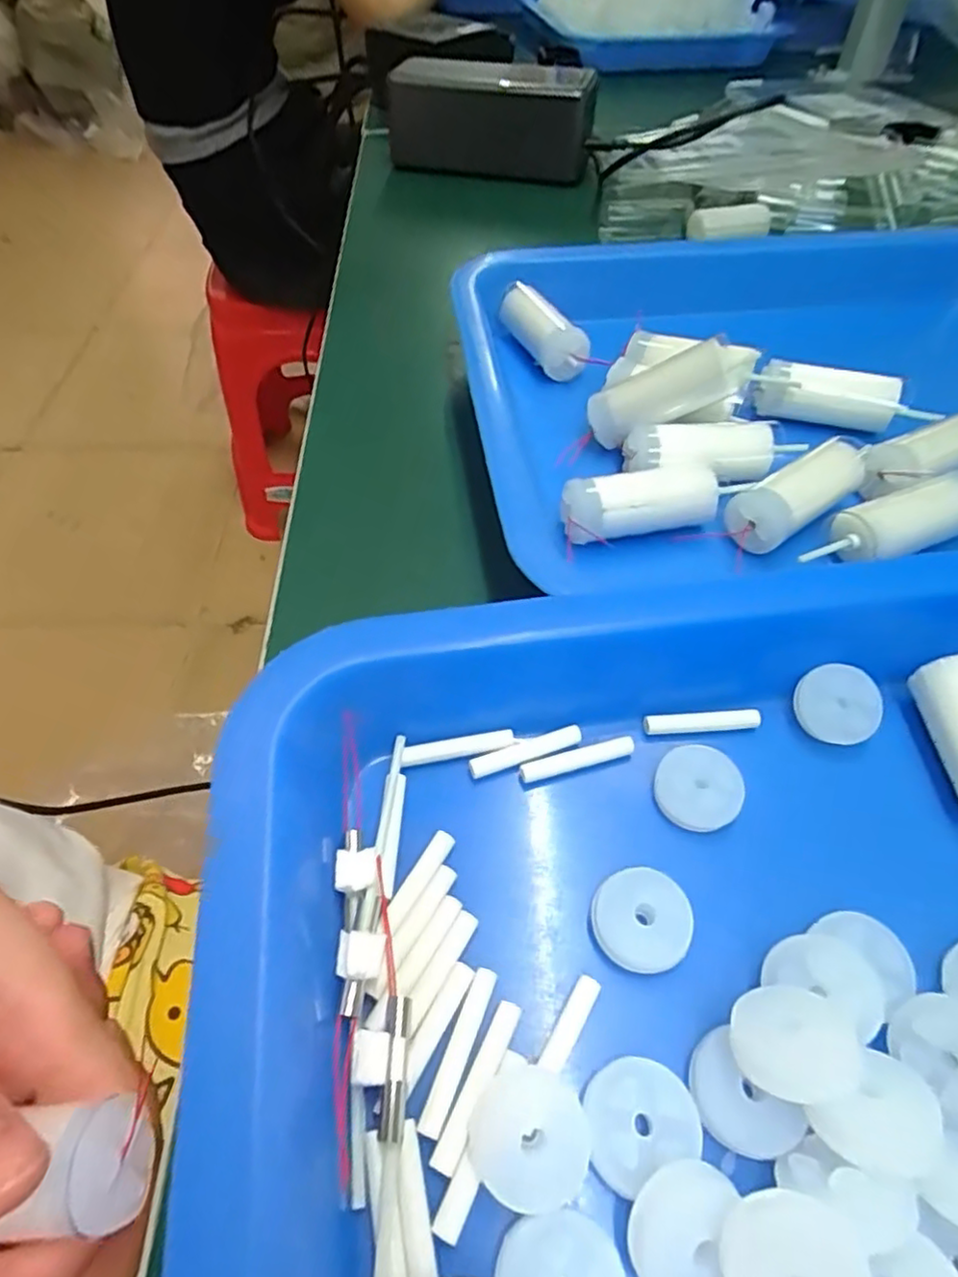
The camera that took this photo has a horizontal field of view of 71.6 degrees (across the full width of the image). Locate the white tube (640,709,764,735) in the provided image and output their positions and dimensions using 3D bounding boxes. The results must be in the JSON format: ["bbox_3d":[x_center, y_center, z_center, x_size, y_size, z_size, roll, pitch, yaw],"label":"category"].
[{"bbox_3d":[0.060,0.022,0.178,0.031,0.004,0.005,-3,52,-2],"label":"white tube"}]

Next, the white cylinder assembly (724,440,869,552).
[{"bbox_3d":[0.109,-0.050,0.223,0.056,0.016,0.019,-29,58,-21],"label":"white cylinder assembly"}]

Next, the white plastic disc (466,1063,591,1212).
[{"bbox_3d":[0.009,0.089,0.119,0.021,0.005,0.020,0,52,0],"label":"white plastic disc"}]

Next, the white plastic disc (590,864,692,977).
[{"bbox_3d":[0.035,0.061,0.144,0.021,0.005,0.020,0,52,0],"label":"white plastic disc"}]

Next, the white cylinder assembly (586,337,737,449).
[{"bbox_3d":[0.064,-0.086,0.238,0.050,0.019,0.017,-17,44,32],"label":"white cylinder assembly"}]

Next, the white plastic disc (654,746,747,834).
[{"bbox_3d":[0.055,0.037,0.165,0.020,0.004,0.021,19,72,23],"label":"white plastic disc"}]

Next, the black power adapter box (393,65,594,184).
[{"bbox_3d":[0.004,-0.332,0.427,0.131,0.054,0.030,11,53,9],"label":"black power adapter box"}]

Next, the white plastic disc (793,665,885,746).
[{"bbox_3d":[0.095,0.017,0.176,0.020,0.004,0.020,-2,83,16],"label":"white plastic disc"}]

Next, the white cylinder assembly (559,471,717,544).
[{"bbox_3d":[0.053,-0.046,0.220,0.049,0.018,0.017,-9,53,-6],"label":"white cylinder assembly"}]

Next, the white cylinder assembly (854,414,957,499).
[{"bbox_3d":[0.158,-0.065,0.234,0.059,0.016,0.016,-20,55,-15],"label":"white cylinder assembly"}]

